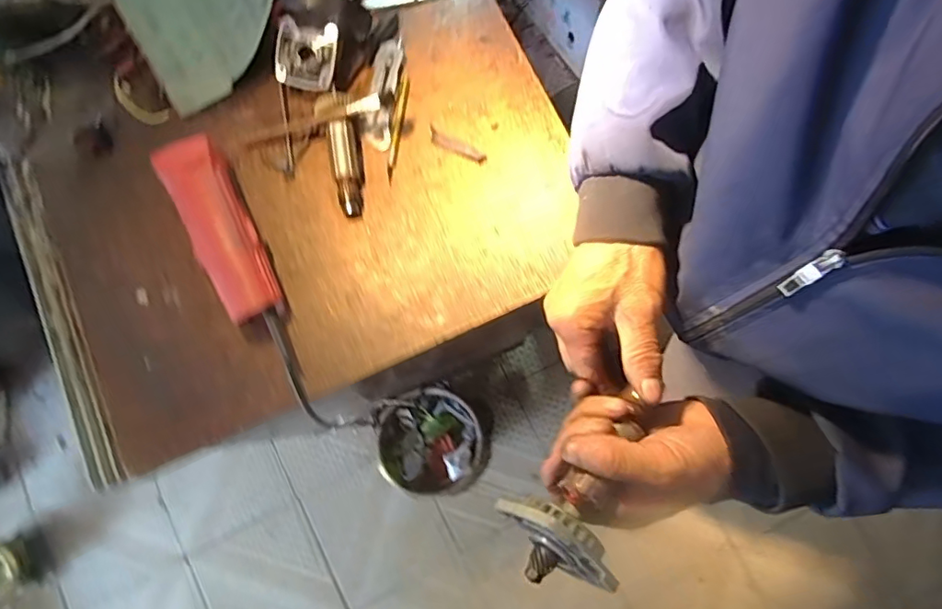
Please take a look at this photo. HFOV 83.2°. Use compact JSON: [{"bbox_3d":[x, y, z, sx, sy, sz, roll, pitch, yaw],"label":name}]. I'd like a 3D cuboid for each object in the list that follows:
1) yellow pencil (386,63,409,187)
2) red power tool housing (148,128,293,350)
[{"bbox_3d":[-0.084,-0.210,0.617,0.011,0.006,0.143,6,80,1],"label":"yellow pencil"},{"bbox_3d":[-0.256,-0.074,0.555,0.063,0.052,0.205,-26,81,-5],"label":"red power tool housing"}]

